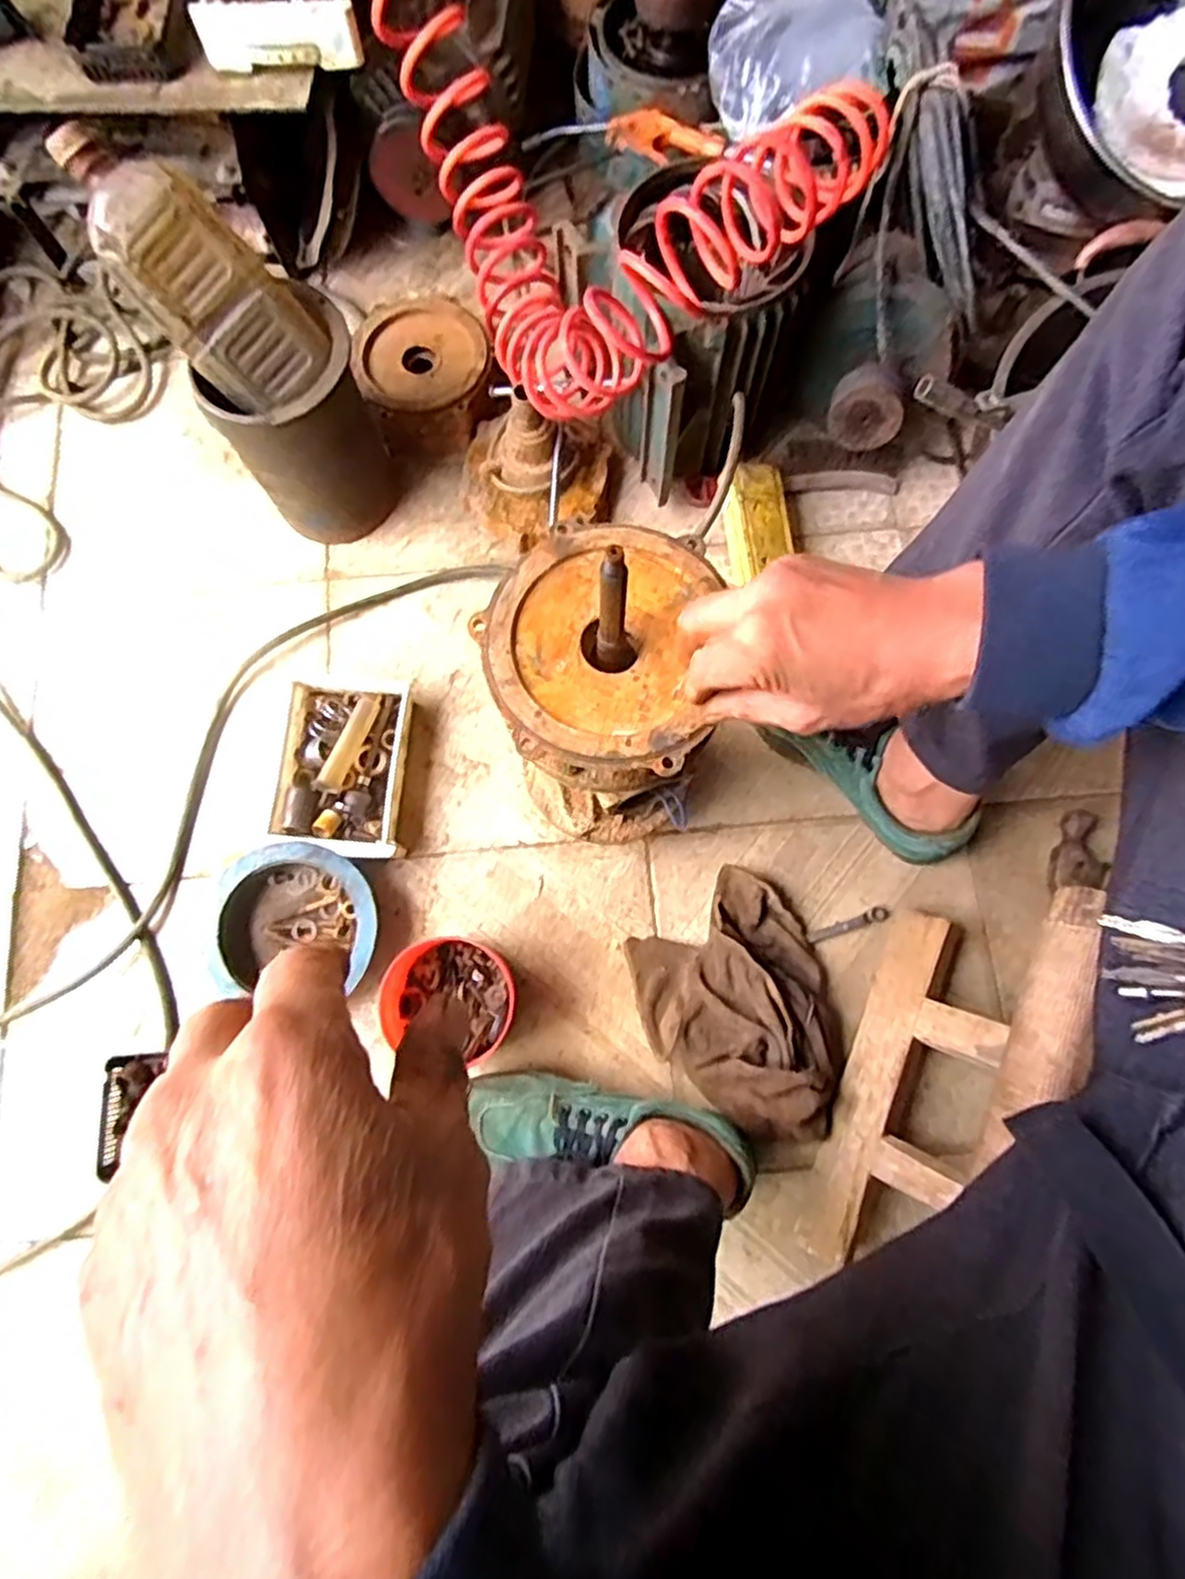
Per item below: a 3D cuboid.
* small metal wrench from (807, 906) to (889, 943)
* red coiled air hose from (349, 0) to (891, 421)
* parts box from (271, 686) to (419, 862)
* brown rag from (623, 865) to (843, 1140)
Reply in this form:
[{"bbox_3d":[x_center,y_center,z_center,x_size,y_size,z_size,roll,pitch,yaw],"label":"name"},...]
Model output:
[{"bbox_3d":[0.228,0.120,0.651,0.076,0.004,0.013,-16,76,-3],"label":"small metal wrench"},{"bbox_3d":[-0.114,-0.715,0.642,0.302,0.231,0.809,-34,79,-7],"label":"red coiled air hose"},{"bbox_3d":[-0.236,-0.021,0.691,0.120,0.036,0.174,2,76,1],"label":"parts box"},{"bbox_3d":[0.134,0.188,0.620,0.159,0.050,0.203,-31,77,-7],"label":"brown rag"}]

